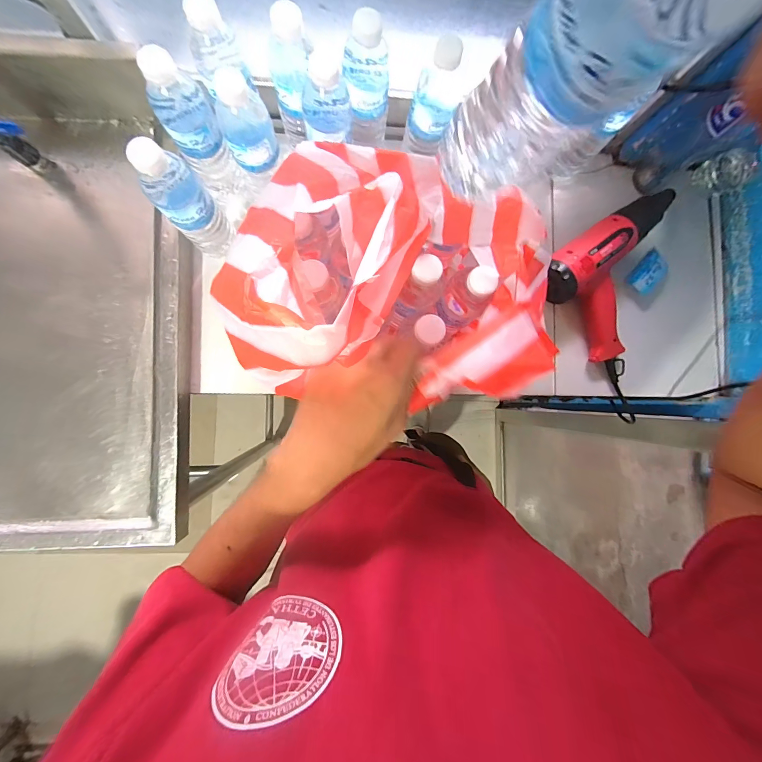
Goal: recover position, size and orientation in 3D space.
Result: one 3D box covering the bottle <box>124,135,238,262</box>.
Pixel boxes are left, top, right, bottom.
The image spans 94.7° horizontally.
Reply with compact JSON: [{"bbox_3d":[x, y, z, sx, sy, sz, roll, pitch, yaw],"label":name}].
[{"bbox_3d":[-0.234,-0.213,0.436,0.056,0.173,0.050,-40,91,-5],"label":"bottle"}]

